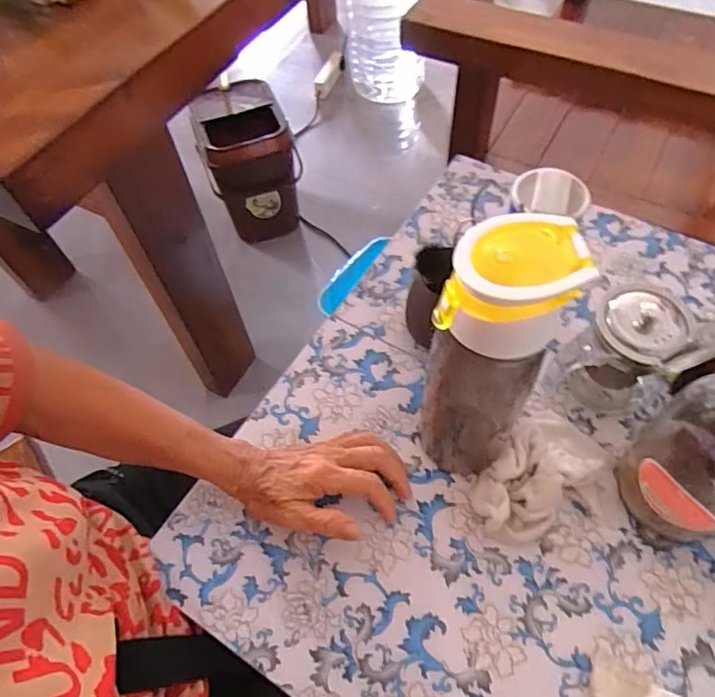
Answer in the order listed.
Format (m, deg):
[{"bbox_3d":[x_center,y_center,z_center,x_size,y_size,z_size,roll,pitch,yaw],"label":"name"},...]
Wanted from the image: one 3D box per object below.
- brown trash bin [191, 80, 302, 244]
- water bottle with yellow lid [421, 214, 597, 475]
[{"bbox_3d":[-0.246,-0.440,1.301,0.206,0.287,0.216,-13,58,-5],"label":"brown trash bin"},{"bbox_3d":[0.091,-0.004,0.396,0.082,0.246,0.122,5,59,7],"label":"water bottle with yellow lid"}]

